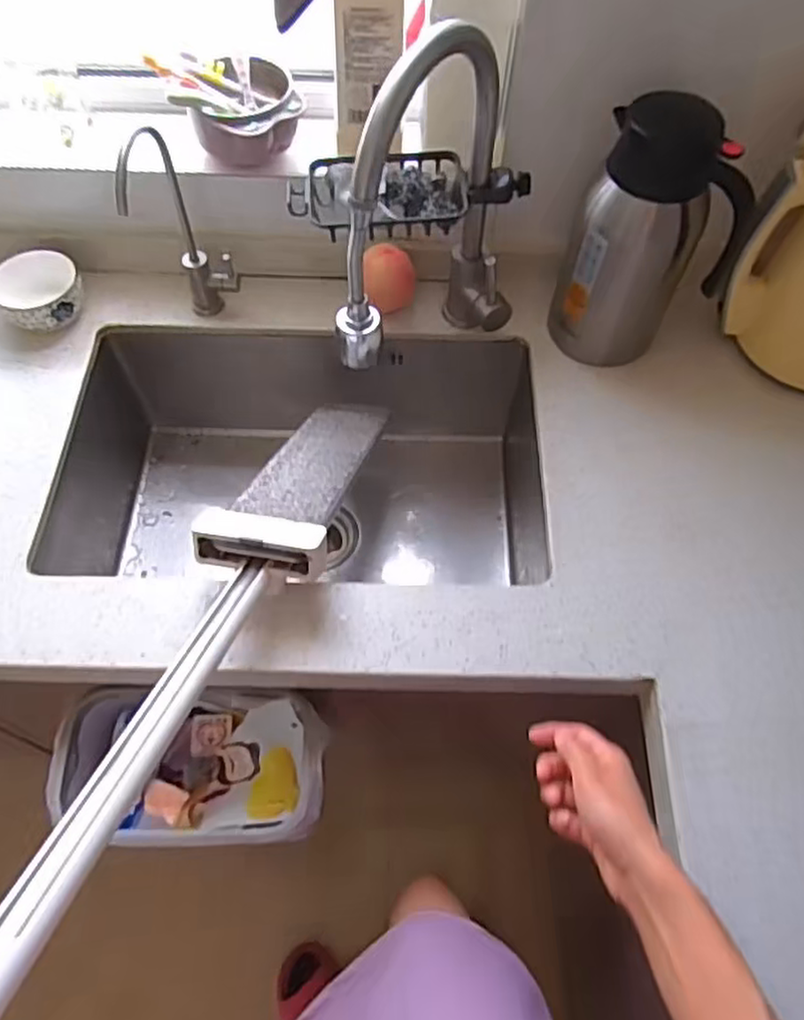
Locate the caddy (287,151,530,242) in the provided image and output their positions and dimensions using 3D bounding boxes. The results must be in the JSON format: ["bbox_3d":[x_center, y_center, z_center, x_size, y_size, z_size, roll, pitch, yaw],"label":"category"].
[{"bbox_3d":[0.005,-0.342,0.744,0.252,0.045,0.106,-3,60,-7],"label":"caddy"}]

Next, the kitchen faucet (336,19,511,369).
[{"bbox_3d":[0.043,-0.264,0.676,0.082,0.337,0.255,31,61,13],"label":"kitchen faucet"}]

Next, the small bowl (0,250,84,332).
[{"bbox_3d":[-0.440,-0.266,0.844,0.102,0.054,0.089,-31,67,-21],"label":"small bowl"}]

